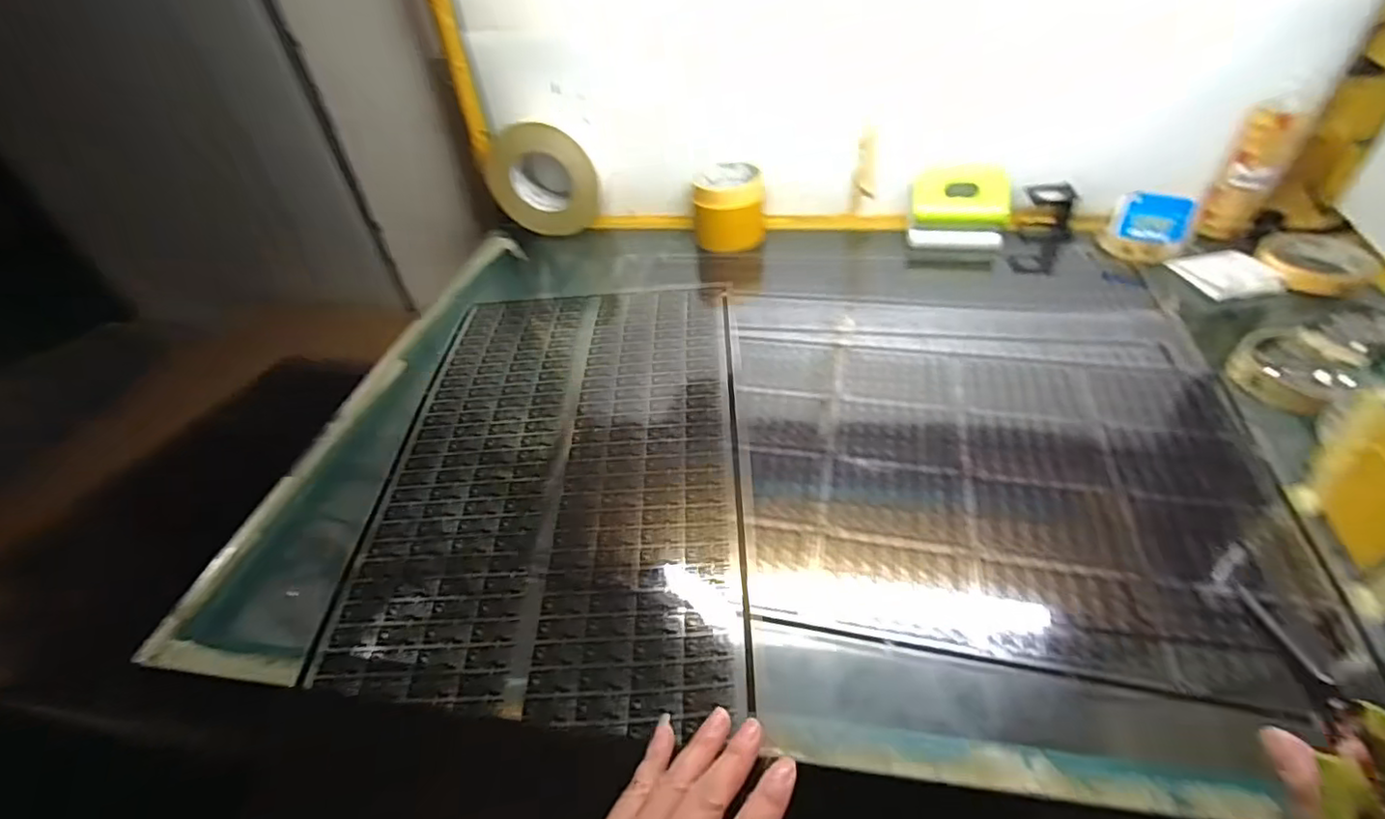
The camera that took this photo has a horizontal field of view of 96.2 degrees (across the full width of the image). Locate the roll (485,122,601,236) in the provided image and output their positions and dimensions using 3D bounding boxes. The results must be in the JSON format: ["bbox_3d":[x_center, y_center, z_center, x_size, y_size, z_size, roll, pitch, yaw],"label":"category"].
[{"bbox_3d":[-0.188,-0.287,0.779,0.144,0.126,0.034,10,46,16],"label":"roll"}]

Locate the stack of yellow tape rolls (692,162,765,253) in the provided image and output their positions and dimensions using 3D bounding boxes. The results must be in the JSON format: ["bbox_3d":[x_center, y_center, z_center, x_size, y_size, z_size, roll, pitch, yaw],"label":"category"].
[{"bbox_3d":[0.047,-0.252,0.777,0.084,0.082,0.084,-1,44,5],"label":"stack of yellow tape rolls"}]

